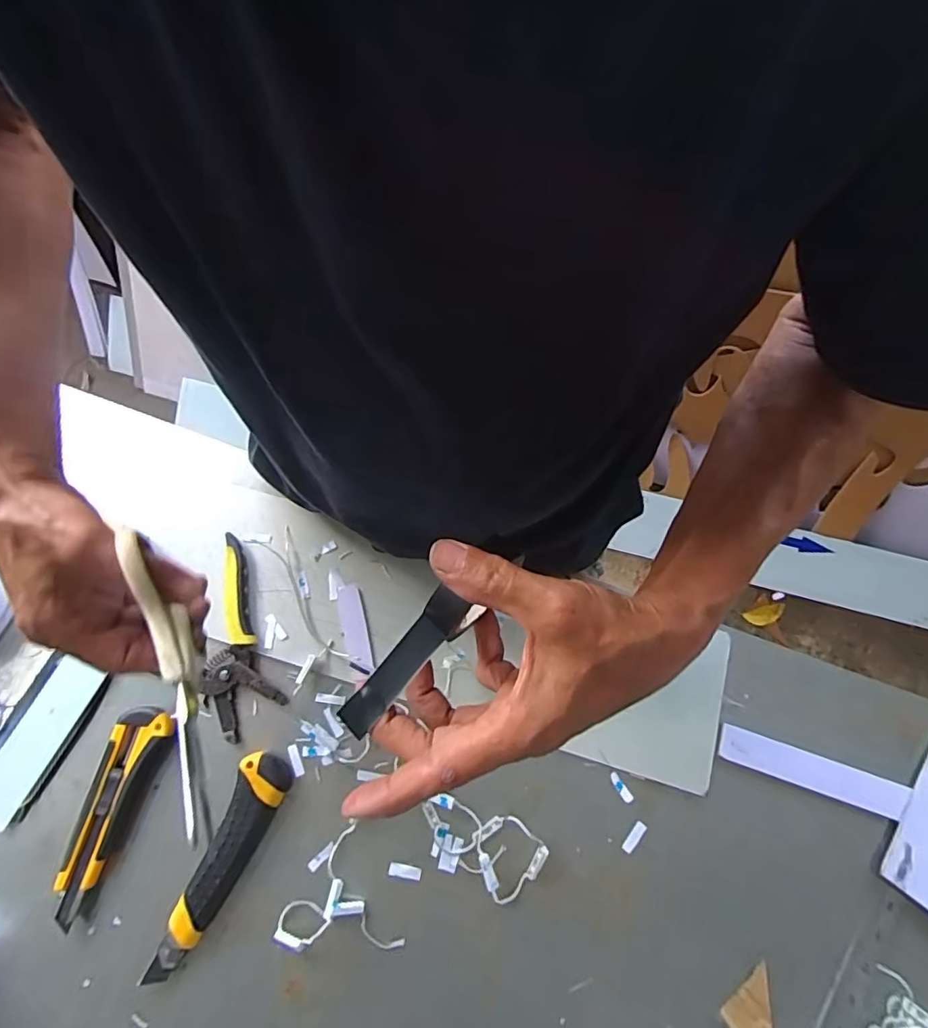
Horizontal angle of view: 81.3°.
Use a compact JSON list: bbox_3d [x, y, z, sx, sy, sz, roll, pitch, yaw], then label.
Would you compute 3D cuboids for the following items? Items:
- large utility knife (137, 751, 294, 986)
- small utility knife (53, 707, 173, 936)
[{"bbox_3d":[-0.187,0.274,0.417,0.038,0.021,0.165,21,73,5],"label":"large utility knife"},{"bbox_3d":[-0.280,0.233,0.427,0.042,0.021,0.152,17,73,4],"label":"small utility knife"}]

